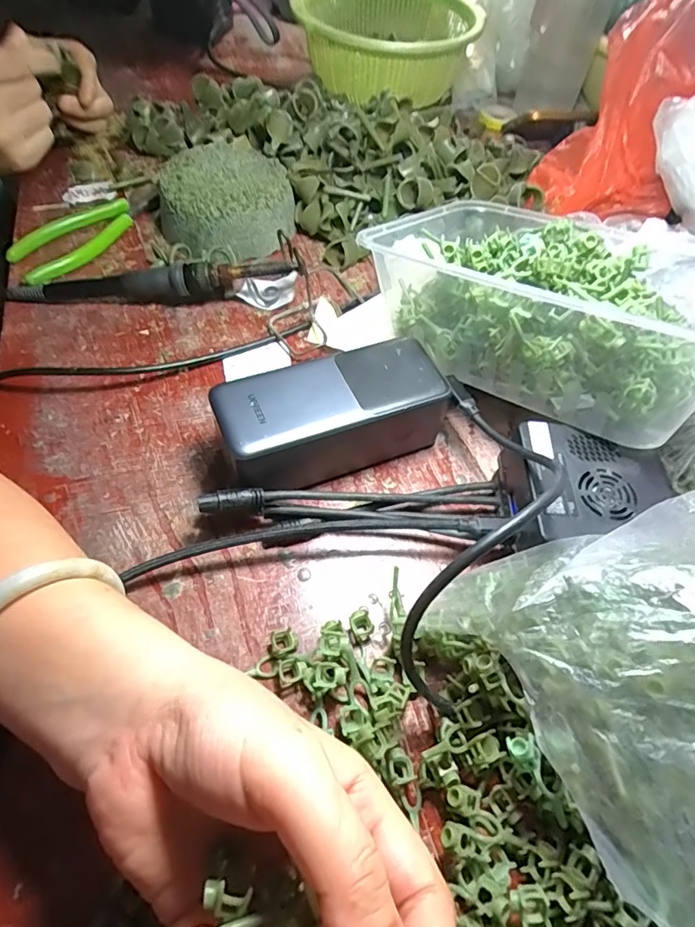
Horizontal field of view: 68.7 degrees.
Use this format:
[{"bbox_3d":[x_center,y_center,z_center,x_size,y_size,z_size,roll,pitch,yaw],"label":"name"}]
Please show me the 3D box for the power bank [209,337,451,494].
[{"bbox_3d":[-0.007,-0.026,0.299,0.127,0.052,0.055,-23,61,-17],"label":"power bank"}]

